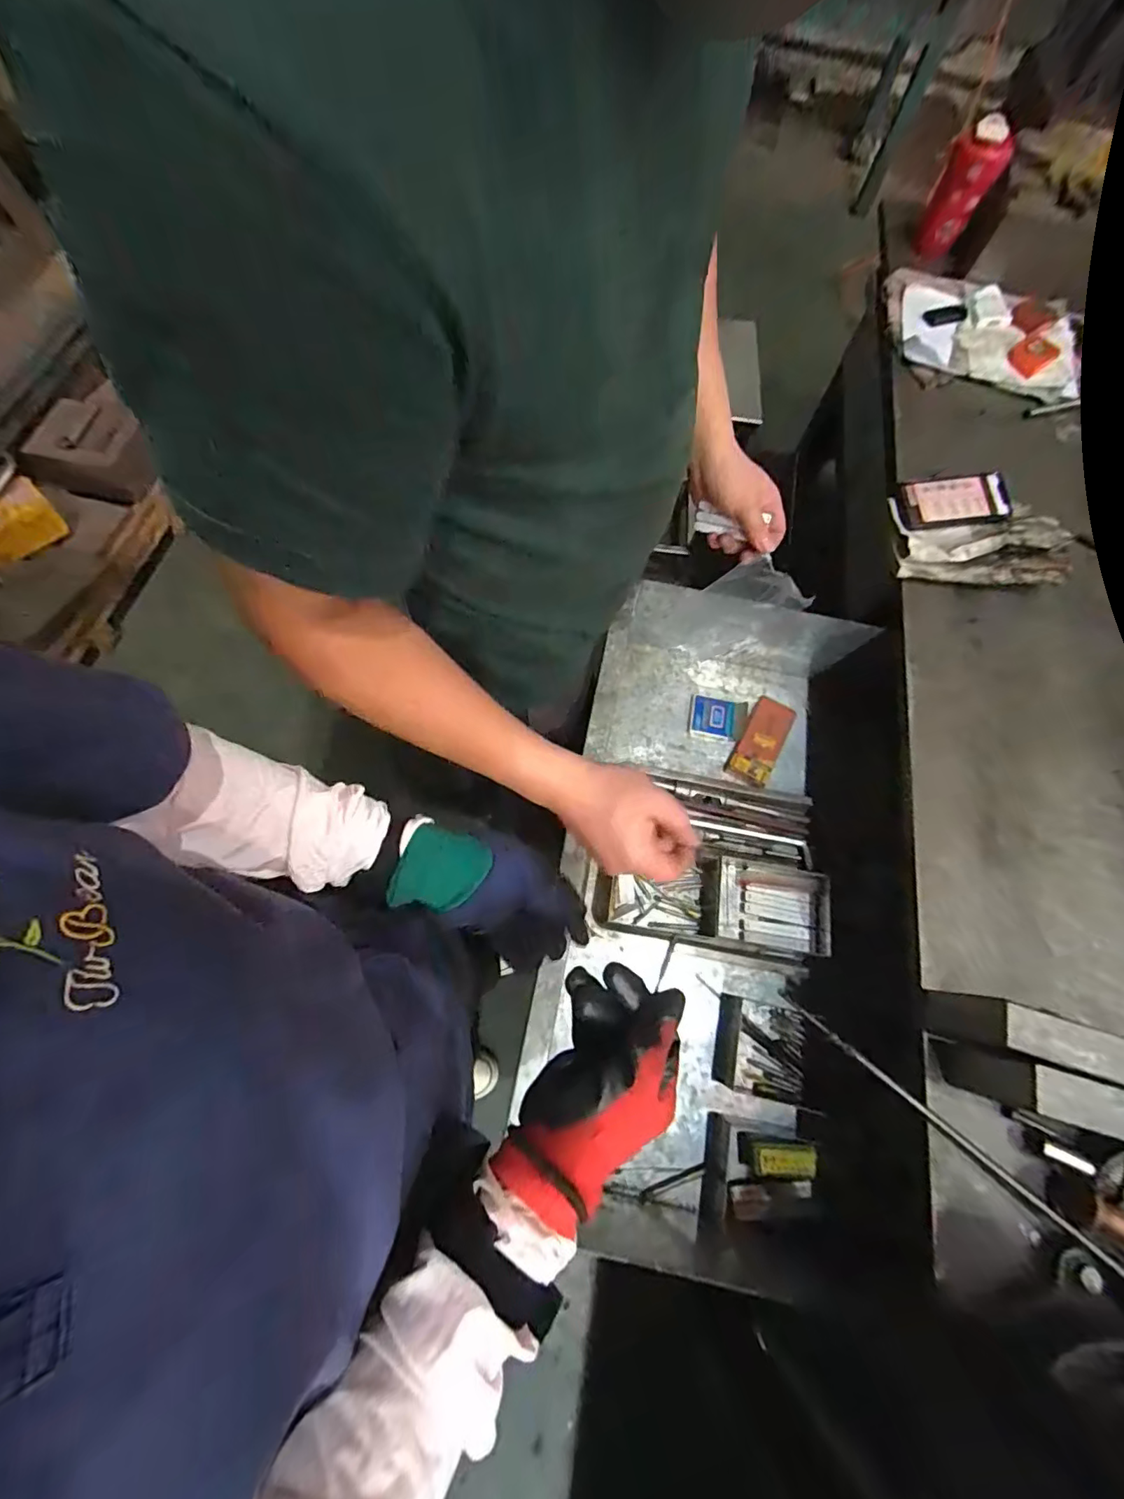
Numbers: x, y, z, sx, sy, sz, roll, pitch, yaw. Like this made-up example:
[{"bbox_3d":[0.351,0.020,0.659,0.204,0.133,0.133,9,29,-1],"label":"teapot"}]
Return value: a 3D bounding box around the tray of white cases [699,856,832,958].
[{"bbox_3d":[0.282,0.222,0.756,0.169,0.050,0.122,12,69,1],"label":"tray of white cases"}]

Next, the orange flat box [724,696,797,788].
[{"bbox_3d":[0.318,-0.015,0.850,0.063,0.011,0.155,30,71,8],"label":"orange flat box"}]

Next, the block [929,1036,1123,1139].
[{"bbox_3d":[0.540,0.341,0.480,0.345,0.115,0.045,17,69,3],"label":"block"}]

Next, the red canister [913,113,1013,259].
[{"bbox_3d":[0.702,-0.988,0.943,0.086,0.155,0.071,29,71,8],"label":"red canister"}]

